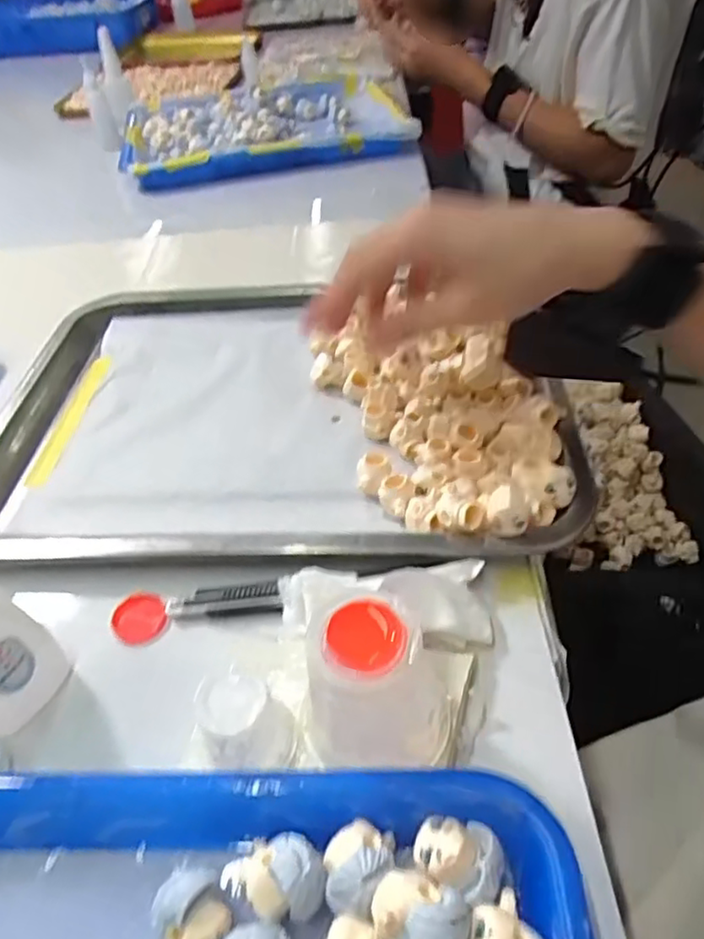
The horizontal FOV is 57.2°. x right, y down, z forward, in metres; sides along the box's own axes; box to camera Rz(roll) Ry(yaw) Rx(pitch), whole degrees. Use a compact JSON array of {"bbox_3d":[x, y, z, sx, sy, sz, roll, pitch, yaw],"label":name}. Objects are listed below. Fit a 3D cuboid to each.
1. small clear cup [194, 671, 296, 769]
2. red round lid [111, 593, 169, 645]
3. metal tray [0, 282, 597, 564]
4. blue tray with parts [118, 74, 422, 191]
[{"bbox_3d":[-0.039,0.099,0.247,0.030,0.045,0.028,-3,45,3],"label":"small clear cup"},{"bbox_3d":[-0.103,0.072,0.313,0.026,0.004,0.025,-3,45,3],"label":"red round lid"},{"bbox_3d":[-0.056,-0.049,0.405,0.362,0.028,0.256,1,45,7],"label":"metal tray"},{"bbox_3d":[-0.108,-0.420,0.783,0.322,0.038,0.238,-12,45,-6],"label":"blue tray with parts"}]

